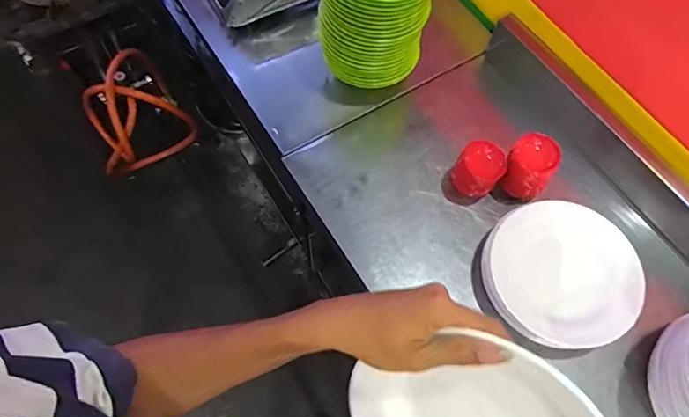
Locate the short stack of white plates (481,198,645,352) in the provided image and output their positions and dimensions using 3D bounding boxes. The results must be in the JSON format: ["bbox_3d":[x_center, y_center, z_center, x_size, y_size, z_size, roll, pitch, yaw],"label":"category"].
[{"bbox_3d":[0.337,0.098,0.757,0.211,0.056,0.219,-26,68,-12],"label":"short stack of white plates"}]

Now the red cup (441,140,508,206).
[{"bbox_3d":[0.216,-0.061,0.821,0.078,0.090,0.074,0,65,-1],"label":"red cup"}]

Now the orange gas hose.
[{"bbox_3d":[-0.561,-0.224,1.314,0.169,0.368,0.249,42,71,17],"label":"orange gas hose"}]

